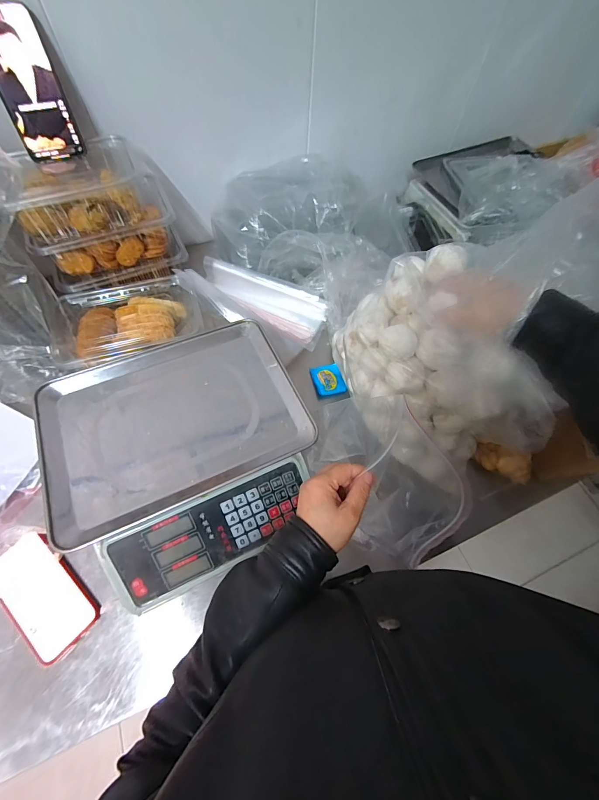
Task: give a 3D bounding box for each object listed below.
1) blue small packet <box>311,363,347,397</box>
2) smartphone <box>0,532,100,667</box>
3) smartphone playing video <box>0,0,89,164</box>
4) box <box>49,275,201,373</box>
[{"bbox_3d":[0.055,-0.039,0.648,0.055,0.014,0.066,-11,64,-8],"label":"blue small packet"},{"bbox_3d":[-0.342,0.256,0.451,0.156,0.017,0.082,40,67,16],"label":"smartphone"},{"bbox_3d":[-0.378,-0.437,0.482,0.079,0.169,0.014,-18,38,-12],"label":"smartphone playing video"},{"bbox_3d":[-0.302,-0.136,0.623,0.239,0.080,0.155,-17,65,-11],"label":"box"}]

